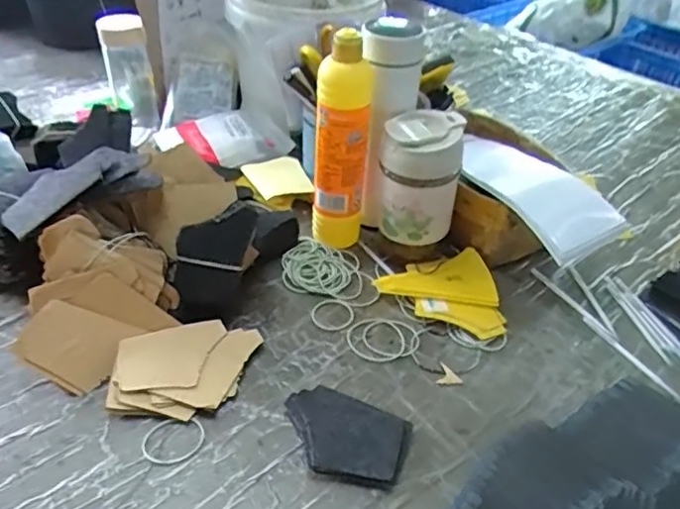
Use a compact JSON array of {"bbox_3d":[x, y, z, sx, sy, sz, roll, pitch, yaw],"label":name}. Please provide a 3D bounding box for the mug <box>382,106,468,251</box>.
[{"bbox_3d":[0.081,-0.071,0.614,0.079,0.145,0.074,6,39,3],"label":"mug"}]

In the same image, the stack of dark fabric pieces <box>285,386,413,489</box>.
[{"bbox_3d":[0.001,0.147,0.469,0.104,0.016,0.073,18,40,19],"label":"stack of dark fabric pieces"}]

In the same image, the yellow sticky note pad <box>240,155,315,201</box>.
[{"bbox_3d":[-0.077,-0.097,0.750,0.078,0.019,0.082,-16,46,-30],"label":"yellow sticky note pad"}]

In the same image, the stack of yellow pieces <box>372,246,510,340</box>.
[{"bbox_3d":[0.109,0.046,0.604,0.121,0.022,0.110,-9,39,-16],"label":"stack of yellow pieces"}]

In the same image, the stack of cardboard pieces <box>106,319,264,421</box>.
[{"bbox_3d":[-0.137,0.098,0.513,0.112,0.027,0.095,4,37,1],"label":"stack of cardboard pieces"}]

